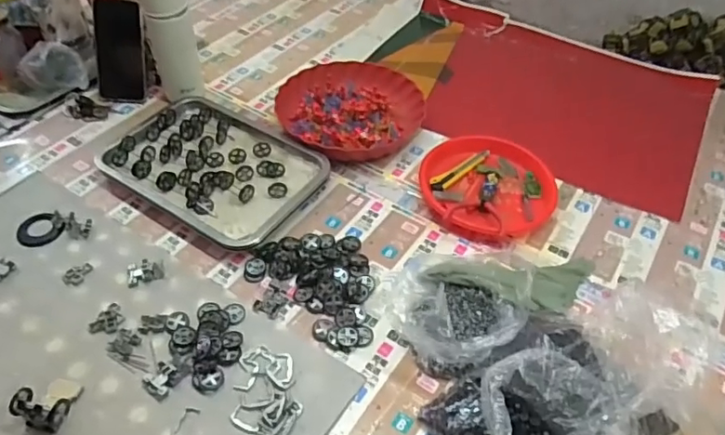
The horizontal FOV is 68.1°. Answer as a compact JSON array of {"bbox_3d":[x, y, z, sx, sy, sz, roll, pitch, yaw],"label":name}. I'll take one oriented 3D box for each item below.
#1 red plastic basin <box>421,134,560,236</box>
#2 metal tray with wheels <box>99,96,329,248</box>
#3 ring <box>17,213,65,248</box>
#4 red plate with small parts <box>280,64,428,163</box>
[{"bbox_3d":[0.185,-0.047,0.799,0.192,0.034,0.174,12,48,9],"label":"red plastic basin"},{"bbox_3d":[-0.220,-0.083,0.812,0.311,0.032,0.219,28,53,22],"label":"metal tray with wheels"},{"bbox_3d":[-0.441,0.018,0.732,0.057,0.007,0.055,1,48,-1],"label":"ring"},{"bbox_3d":[-0.018,-0.184,0.905,0.216,0.041,0.229,1,48,-1],"label":"red plate with small parts"}]

